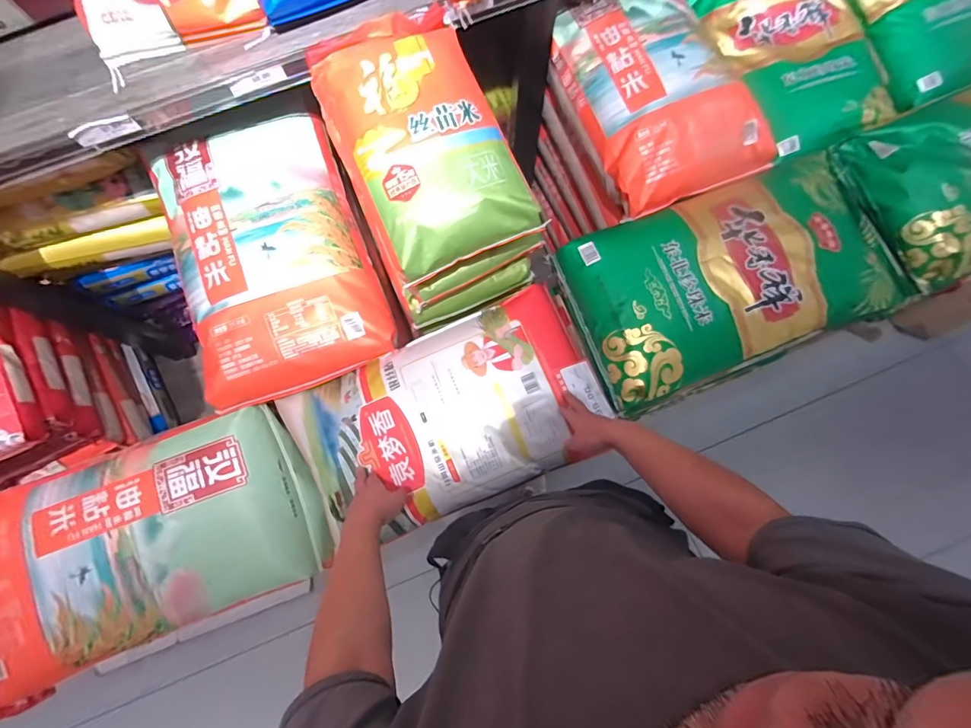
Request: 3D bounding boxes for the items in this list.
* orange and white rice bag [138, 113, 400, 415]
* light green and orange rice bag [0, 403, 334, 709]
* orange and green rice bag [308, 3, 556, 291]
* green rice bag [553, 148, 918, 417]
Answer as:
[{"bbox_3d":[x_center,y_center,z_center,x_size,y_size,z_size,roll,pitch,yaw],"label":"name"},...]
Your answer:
[{"bbox_3d":[-0.434,-0.223,0.869,0.358,0.112,0.534,-21,77,-4],"label":"orange and white rice bag"},{"bbox_3d":[-0.642,0.333,0.832,0.591,0.130,0.353,-20,77,-3],"label":"light green and orange rice bag"},{"bbox_3d":[-0.107,-0.391,0.774,0.270,0.127,0.410,-26,78,-5],"label":"orange and green rice bag"},{"bbox_3d":[0.499,-0.181,0.882,0.616,0.088,0.356,-20,77,-4],"label":"green rice bag"}]

